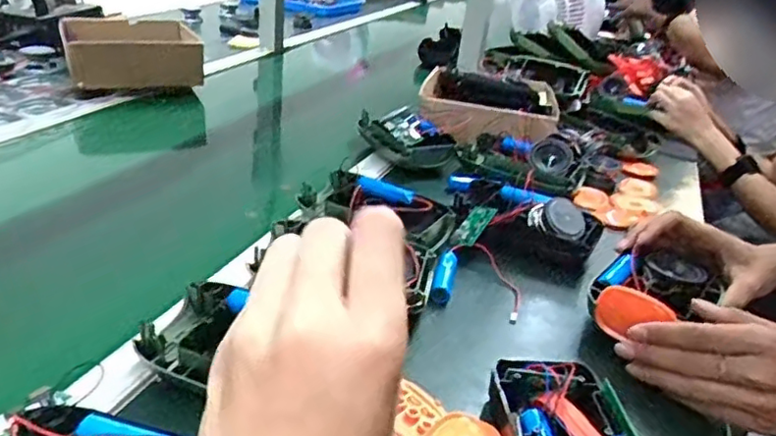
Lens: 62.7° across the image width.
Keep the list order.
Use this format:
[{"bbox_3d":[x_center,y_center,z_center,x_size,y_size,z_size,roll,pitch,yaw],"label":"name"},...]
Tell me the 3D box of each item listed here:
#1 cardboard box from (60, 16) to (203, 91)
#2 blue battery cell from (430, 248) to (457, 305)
[{"bbox_3d":[-0.433,-0.278,1.077,0.210,0.071,0.205,-6,30,-24],"label":"cardboard box"},{"bbox_3d":[0.055,0.054,0.612,0.017,0.018,0.071,11,28,8],"label":"blue battery cell"}]

